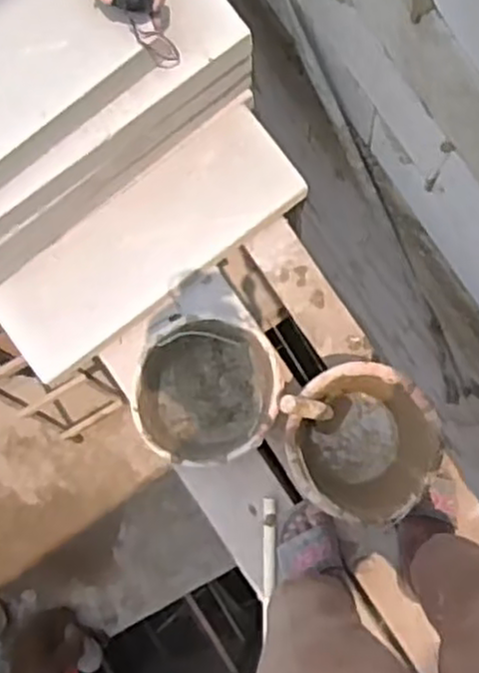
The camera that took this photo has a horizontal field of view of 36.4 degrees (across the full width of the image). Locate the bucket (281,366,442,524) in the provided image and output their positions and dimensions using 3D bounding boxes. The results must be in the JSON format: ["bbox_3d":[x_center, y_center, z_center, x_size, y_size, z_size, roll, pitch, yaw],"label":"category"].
[{"bbox_3d":[0.216,0.180,1.276,0.238,0.192,0.254,0,86,6],"label":"bucket"}]

